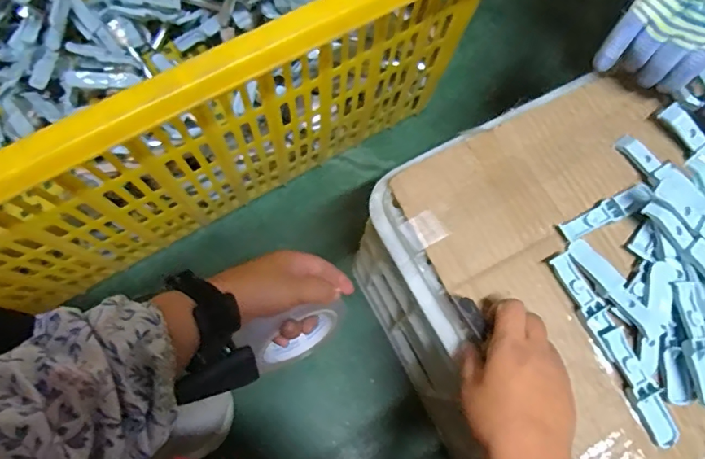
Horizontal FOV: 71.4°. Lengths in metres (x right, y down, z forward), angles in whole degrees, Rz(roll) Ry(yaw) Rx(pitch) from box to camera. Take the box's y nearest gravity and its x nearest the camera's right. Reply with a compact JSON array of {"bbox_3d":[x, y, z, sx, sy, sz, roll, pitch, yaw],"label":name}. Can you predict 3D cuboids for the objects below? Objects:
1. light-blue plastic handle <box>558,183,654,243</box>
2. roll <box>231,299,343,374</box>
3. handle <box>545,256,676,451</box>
[{"bbox_3d":[0.234,-0.016,0.451,0.094,0.009,0.022,-25,76,-9],"label":"light-blue plastic handle"},{"bbox_3d":[-0.058,0.087,0.473,0.092,0.123,0.040,-29,61,-13],"label":"roll"},{"bbox_3d":[0.220,0.098,0.416,0.024,0.017,0.169,-27,76,-10],"label":"handle"}]

